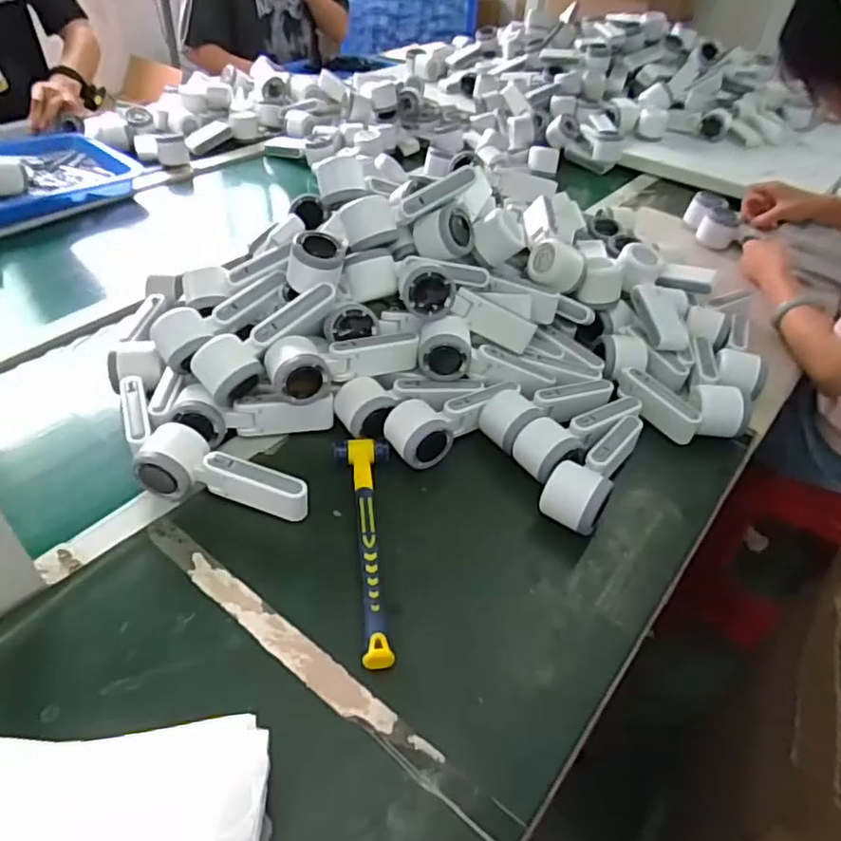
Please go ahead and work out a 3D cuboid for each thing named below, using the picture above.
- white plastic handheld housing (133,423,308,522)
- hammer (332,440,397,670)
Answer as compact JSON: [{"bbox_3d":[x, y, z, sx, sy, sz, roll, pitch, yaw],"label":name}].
[{"bbox_3d":[-0.187,0.055,0.594,0.167,0.051,0.056,15,44,11],"label":"white plastic handheld housing"},{"bbox_3d":[-0.048,0.110,0.575,0.052,0.024,0.240,-3,43,-7],"label":"hammer"}]

